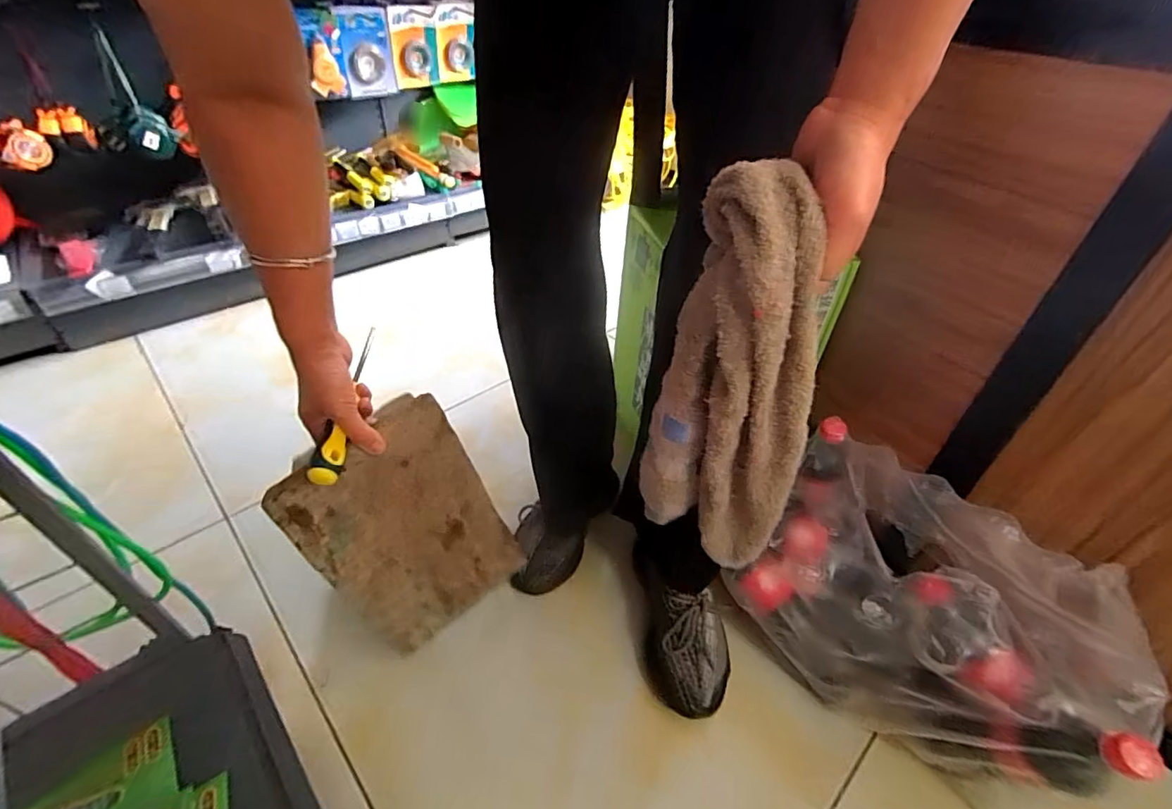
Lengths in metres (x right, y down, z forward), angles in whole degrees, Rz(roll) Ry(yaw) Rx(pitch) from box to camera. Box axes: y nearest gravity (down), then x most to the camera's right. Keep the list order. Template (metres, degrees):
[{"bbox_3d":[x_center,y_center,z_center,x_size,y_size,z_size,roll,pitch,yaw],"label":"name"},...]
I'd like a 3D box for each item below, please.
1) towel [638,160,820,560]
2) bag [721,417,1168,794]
[{"bbox_3d":[0.105,0.005,0.394,0.113,0.330,0.064,14,40,22],"label":"towel"},{"bbox_3d":[0.355,0.228,0.572,0.308,0.230,0.191,33,49,32],"label":"bag"}]

